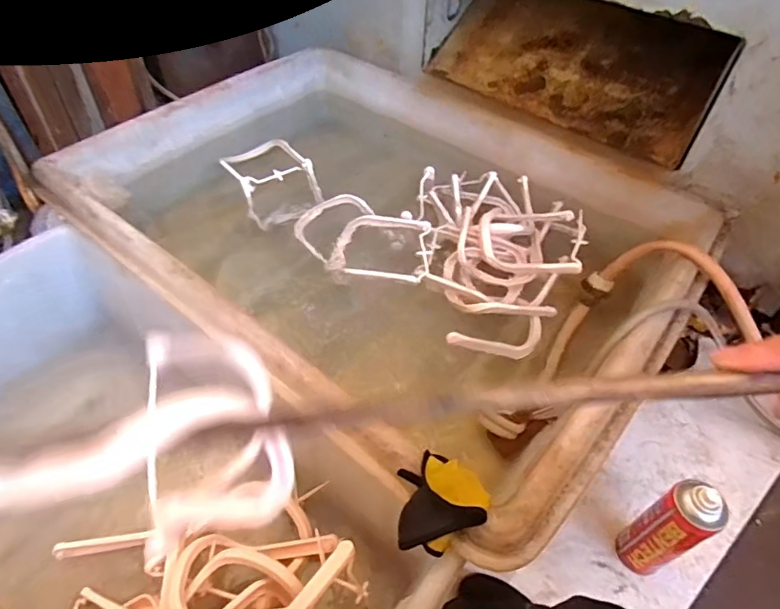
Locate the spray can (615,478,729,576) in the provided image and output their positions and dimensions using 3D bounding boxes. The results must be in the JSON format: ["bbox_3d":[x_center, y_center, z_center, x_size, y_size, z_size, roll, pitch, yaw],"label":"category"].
[{"bbox_3d":[0.376,0.310,0.689,0.054,0.230,0.063,-22,53,-20],"label":"spray can"}]

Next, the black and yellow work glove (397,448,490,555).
[{"bbox_3d":[0.053,0.224,0.572,0.098,0.060,0.093,-20,52,-18],"label":"black and yellow work glove"}]

